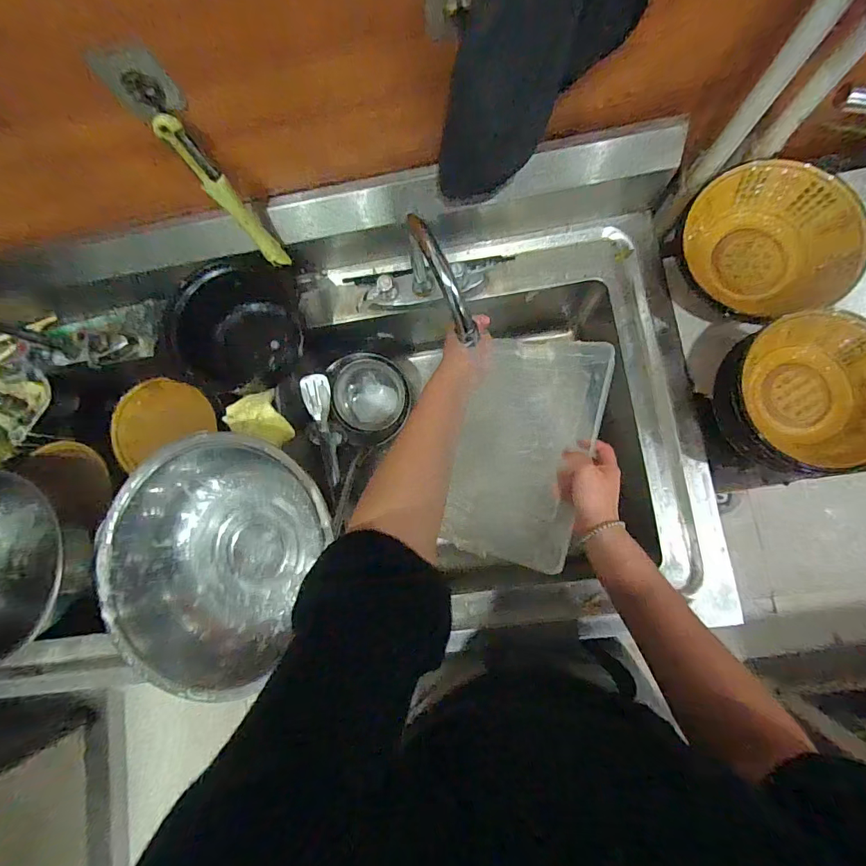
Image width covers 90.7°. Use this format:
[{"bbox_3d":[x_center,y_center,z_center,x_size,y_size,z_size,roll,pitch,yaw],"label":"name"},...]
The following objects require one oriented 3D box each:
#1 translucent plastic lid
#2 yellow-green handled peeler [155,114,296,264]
[{"bbox_3d":[0.119,0.012,0.563,0.166,0.023,0.299,12,72,24],"label":"translucent plastic lid"},{"bbox_3d":[-0.228,-0.260,0.485,0.023,0.187,0.013,-39,60,0],"label":"yellow-green handled peeler"}]

